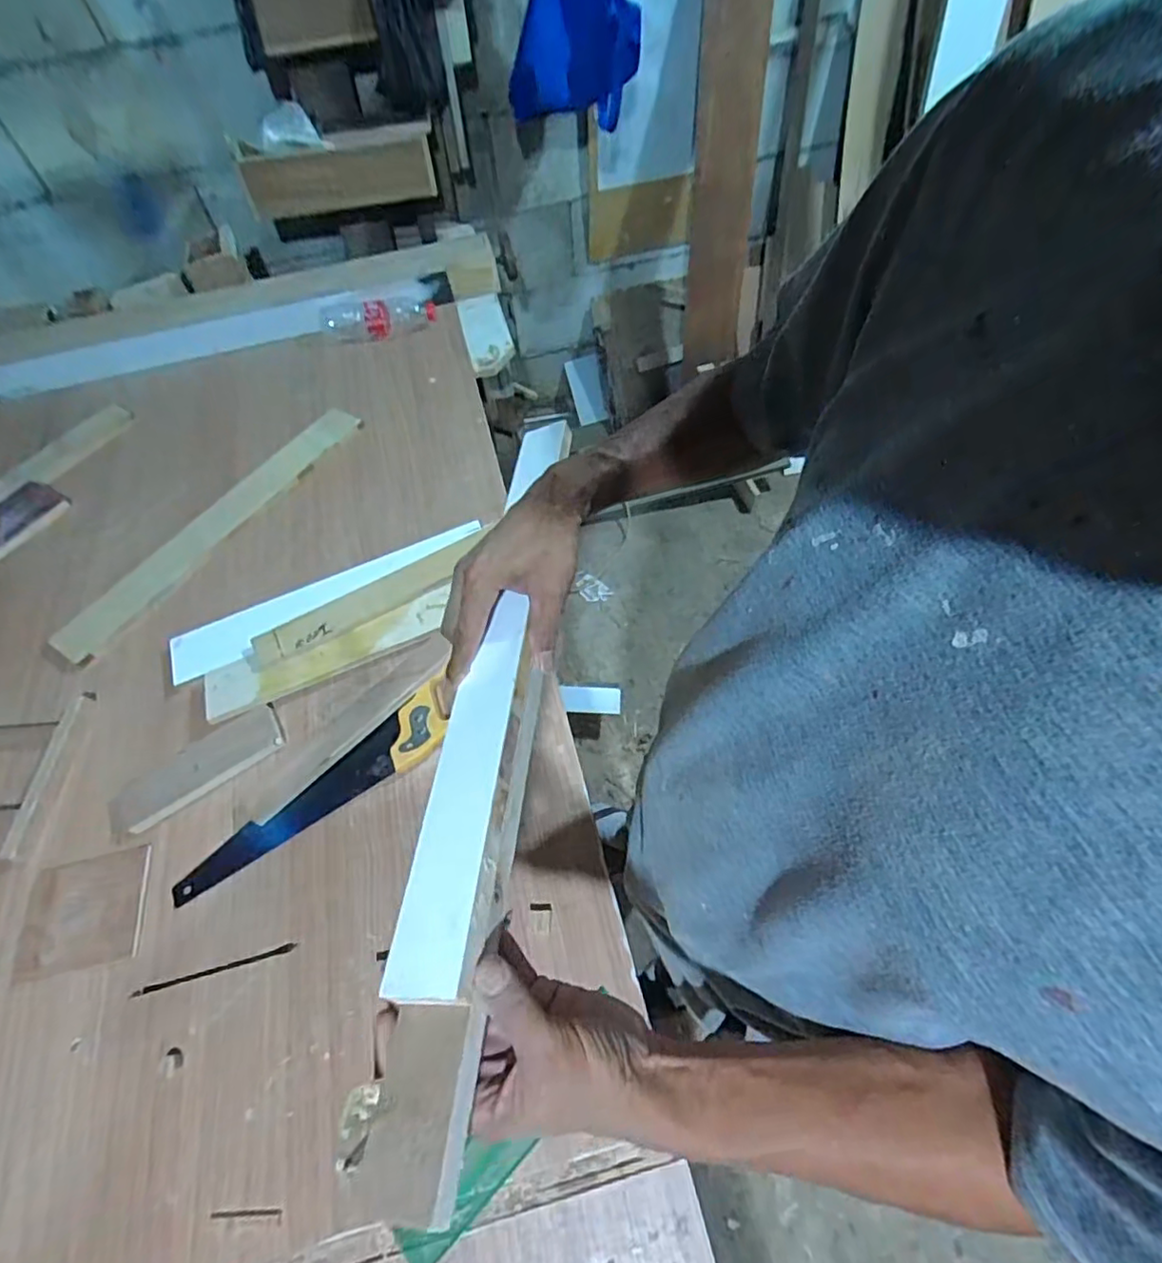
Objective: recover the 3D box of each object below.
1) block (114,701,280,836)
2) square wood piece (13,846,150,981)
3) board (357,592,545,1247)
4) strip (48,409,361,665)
[{"bbox_3d":[-0.471,0.169,0.738,0.203,0.012,0.064,-30,62,-14],"label":"block"},{"bbox_3d":[-0.554,0.312,0.665,0.131,0.004,0.118,-12,59,-3],"label":"square wood piece"},{"bbox_3d":[-0.067,0.118,0.356,0.056,0.024,0.332,1,52,5],"label":"board"},{"bbox_3d":[-0.567,-0.177,0.942,0.064,0.017,0.552,34,65,7],"label":"strip"}]

